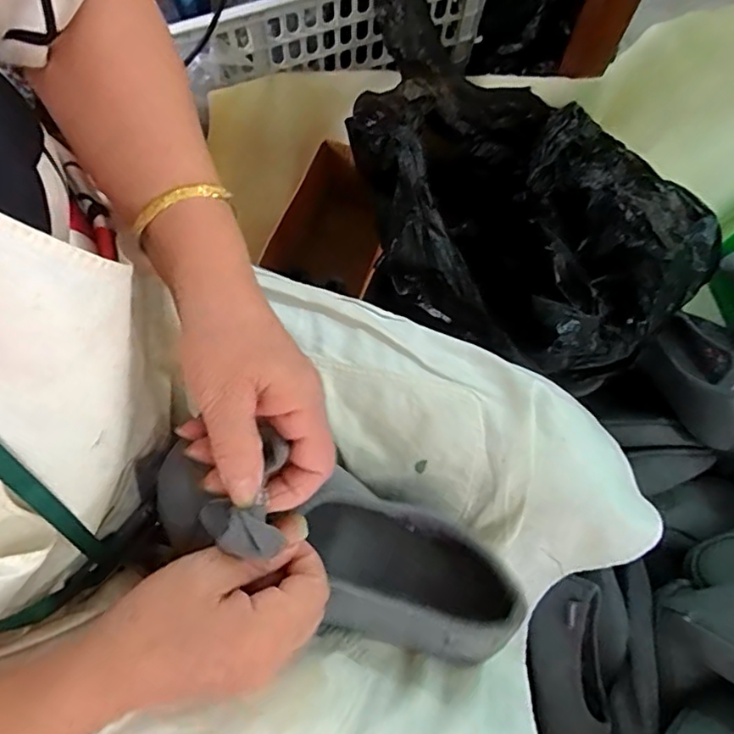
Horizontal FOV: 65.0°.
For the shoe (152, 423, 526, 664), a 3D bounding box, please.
[{"bbox_3d":[-0.015,0.110,0.335,0.216,0.083,0.080,30,73,-18],"label":"shoe"}]

